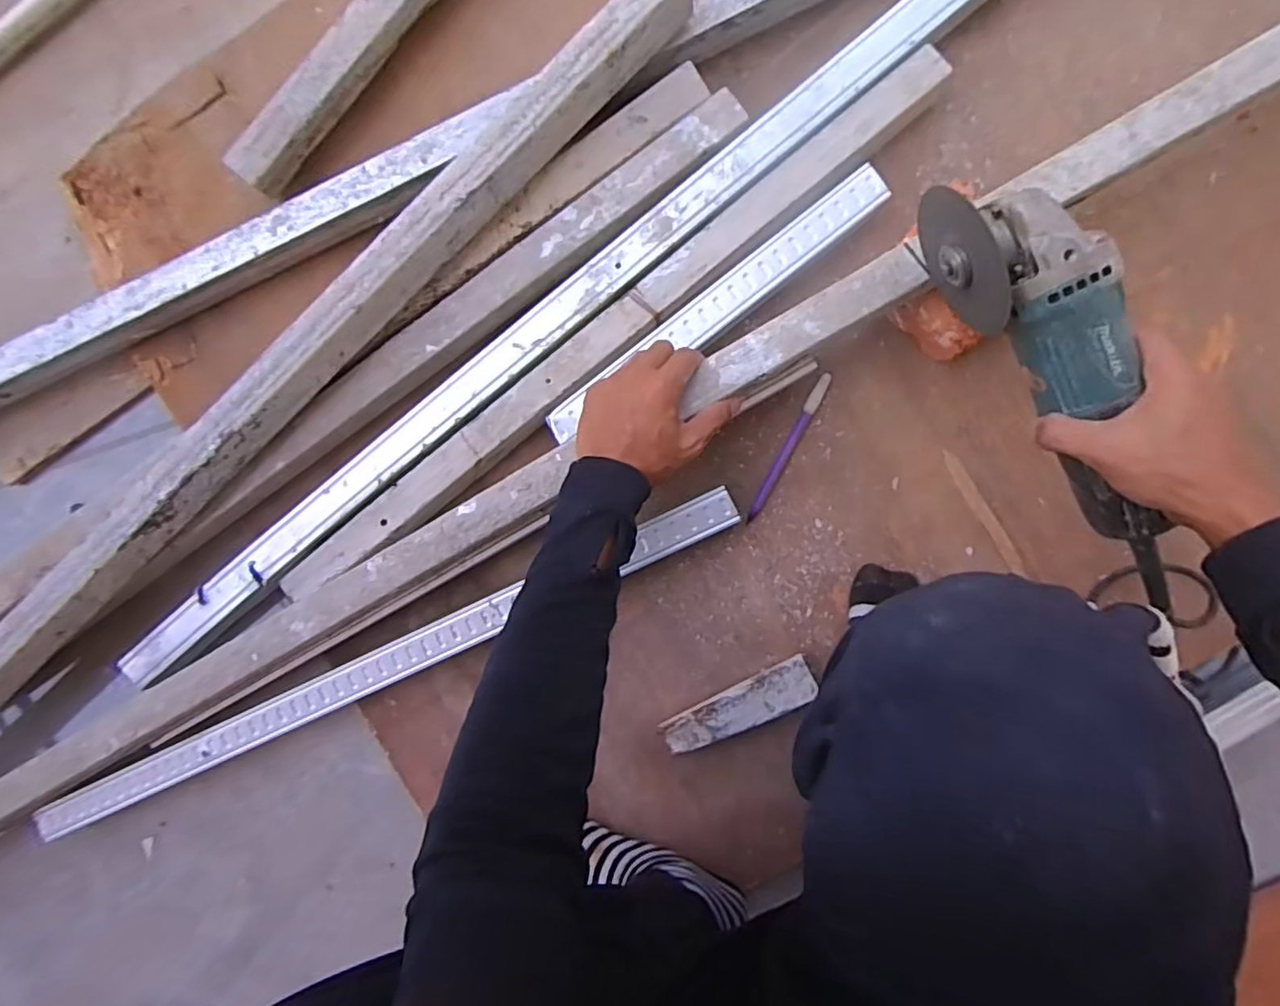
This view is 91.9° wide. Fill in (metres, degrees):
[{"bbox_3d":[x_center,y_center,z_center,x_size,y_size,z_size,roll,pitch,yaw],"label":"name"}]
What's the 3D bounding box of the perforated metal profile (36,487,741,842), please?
[{"bbox_3d":[-0.257,0.160,0.570,0.740,0.041,0.038,-26,92,5],"label":"perforated metal profile"}]

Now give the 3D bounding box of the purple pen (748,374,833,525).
[{"bbox_3d":[0.135,-0.049,0.563,0.012,0.009,0.148,27,95,1],"label":"purple pen"}]

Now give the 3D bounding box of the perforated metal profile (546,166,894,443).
[{"bbox_3d":[0.066,-0.164,0.526,0.330,0.014,0.040,-38,91,5],"label":"perforated metal profile"}]

